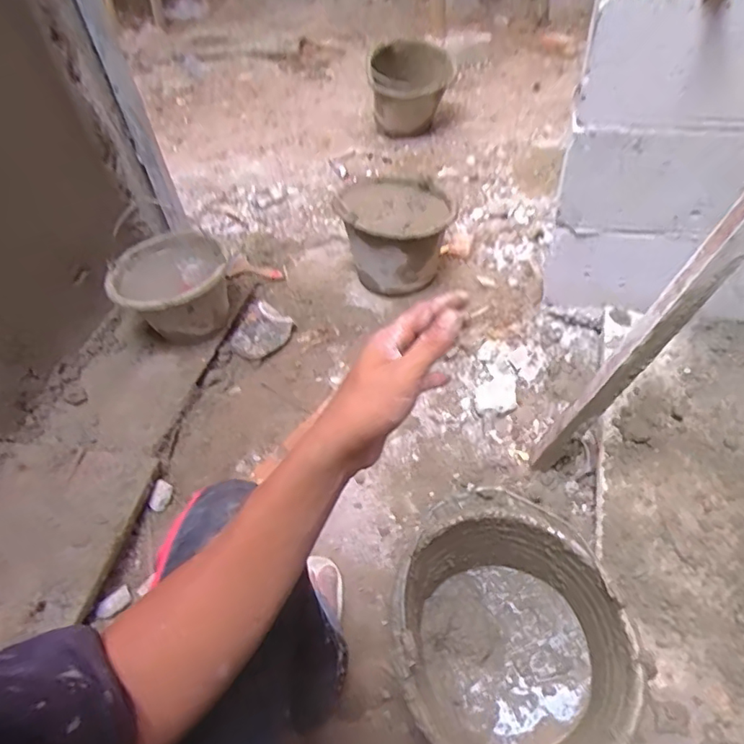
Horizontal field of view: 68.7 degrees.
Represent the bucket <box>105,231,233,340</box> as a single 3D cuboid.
[{"bbox_3d":[-0.456,-0.186,1.291,0.271,0.192,0.261,-3,48,3],"label":"bucket"}]

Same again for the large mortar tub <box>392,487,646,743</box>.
[{"bbox_3d":[0.163,0.349,0.709,0.267,0.181,0.330,-14,48,-7],"label":"large mortar tub"}]

